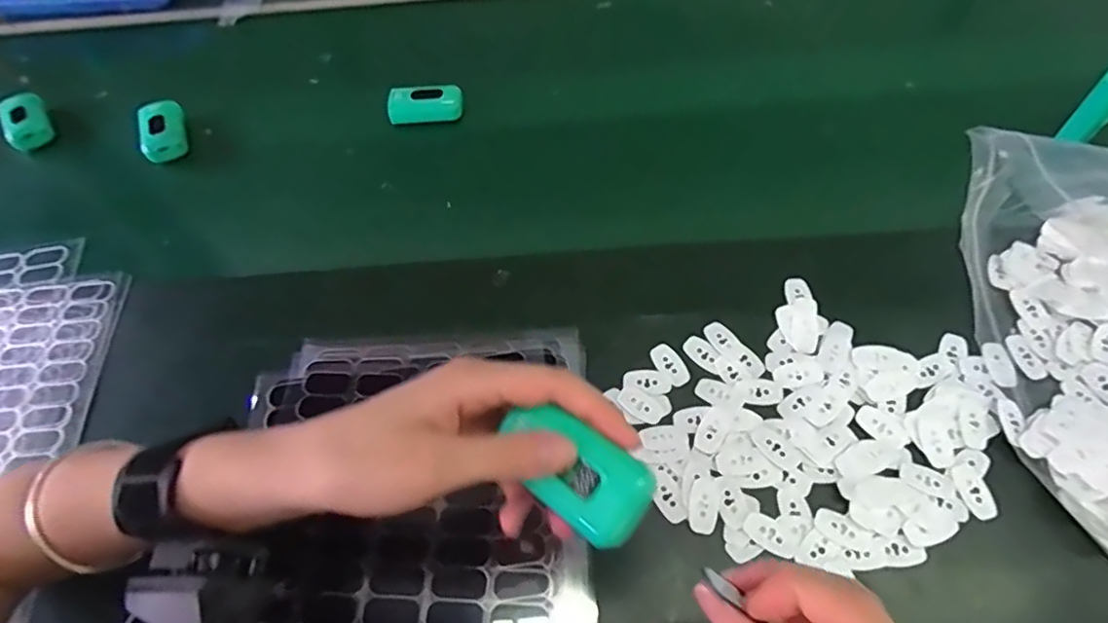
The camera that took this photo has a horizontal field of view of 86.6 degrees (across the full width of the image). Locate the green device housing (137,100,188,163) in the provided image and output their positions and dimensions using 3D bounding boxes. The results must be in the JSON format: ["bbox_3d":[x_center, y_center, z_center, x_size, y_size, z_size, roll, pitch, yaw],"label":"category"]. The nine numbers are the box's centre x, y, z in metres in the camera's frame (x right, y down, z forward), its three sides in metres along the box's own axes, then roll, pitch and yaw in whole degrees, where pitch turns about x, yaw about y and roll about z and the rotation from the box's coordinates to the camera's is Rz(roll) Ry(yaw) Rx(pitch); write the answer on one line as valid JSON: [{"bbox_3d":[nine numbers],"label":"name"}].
[{"bbox_3d":[-0.370,-0.171,0.558,0.040,0.029,0.056,-21,57,-10],"label":"green device housing"}]

